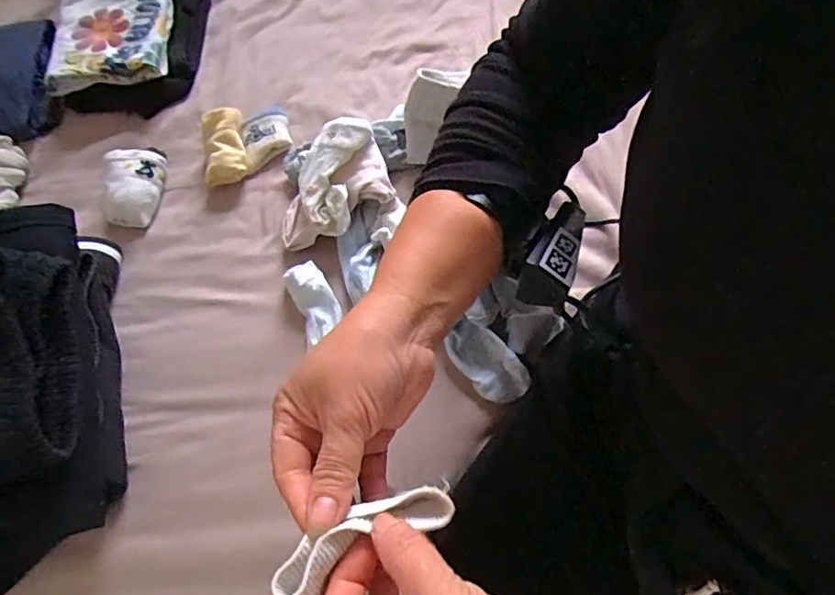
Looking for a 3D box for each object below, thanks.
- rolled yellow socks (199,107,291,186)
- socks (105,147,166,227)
[{"bbox_3d":[-0.189,-0.171,0.565,0.100,0.042,0.068,-19,71,-3],"label":"rolled yellow socks"},{"bbox_3d":[-0.307,-0.121,0.565,0.052,0.034,0.083,1,71,5],"label":"socks"}]

